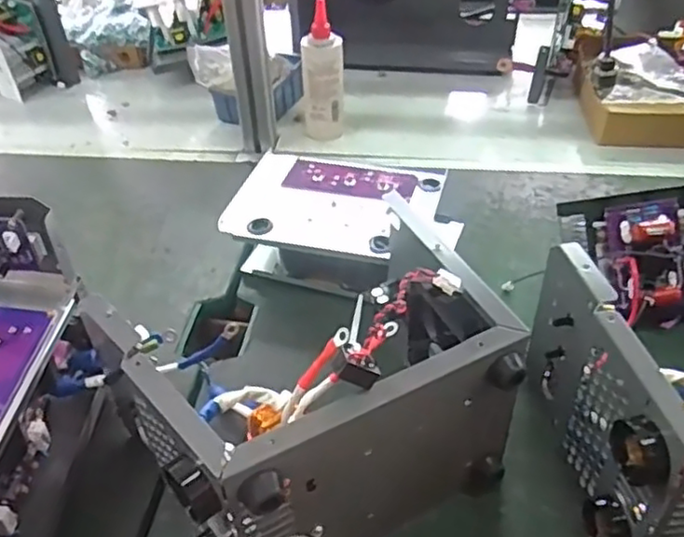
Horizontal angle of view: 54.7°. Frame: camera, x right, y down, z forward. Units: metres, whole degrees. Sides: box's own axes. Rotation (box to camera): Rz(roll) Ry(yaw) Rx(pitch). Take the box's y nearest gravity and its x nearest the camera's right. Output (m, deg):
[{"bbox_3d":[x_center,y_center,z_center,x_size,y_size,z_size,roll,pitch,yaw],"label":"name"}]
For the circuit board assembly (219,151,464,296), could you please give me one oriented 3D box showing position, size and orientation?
[{"bbox_3d":[0.004,-0.044,0.684,0.218,0.078,0.146,10,43,14],"label":"circuit board assembly"}]

